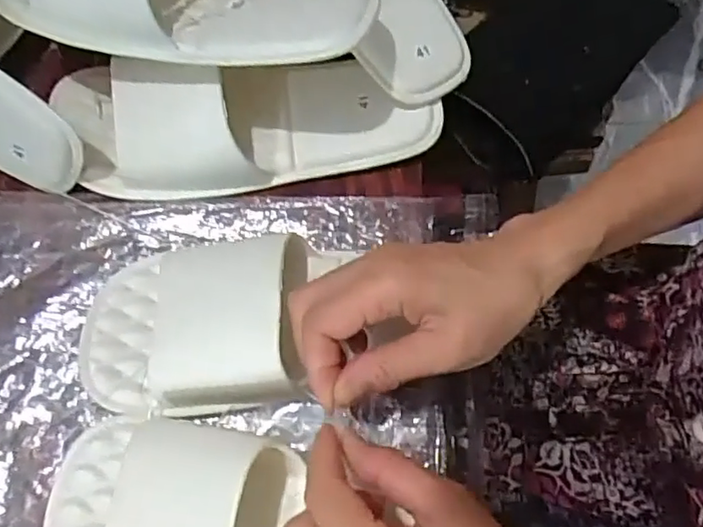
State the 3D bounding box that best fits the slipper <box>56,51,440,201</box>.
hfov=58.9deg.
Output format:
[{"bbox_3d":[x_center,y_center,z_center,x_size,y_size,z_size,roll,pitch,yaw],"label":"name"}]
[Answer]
[{"bbox_3d":[-0.067,-0.094,0.390,0.239,0.055,0.087,-3,70,-1],"label":"slipper"}]

